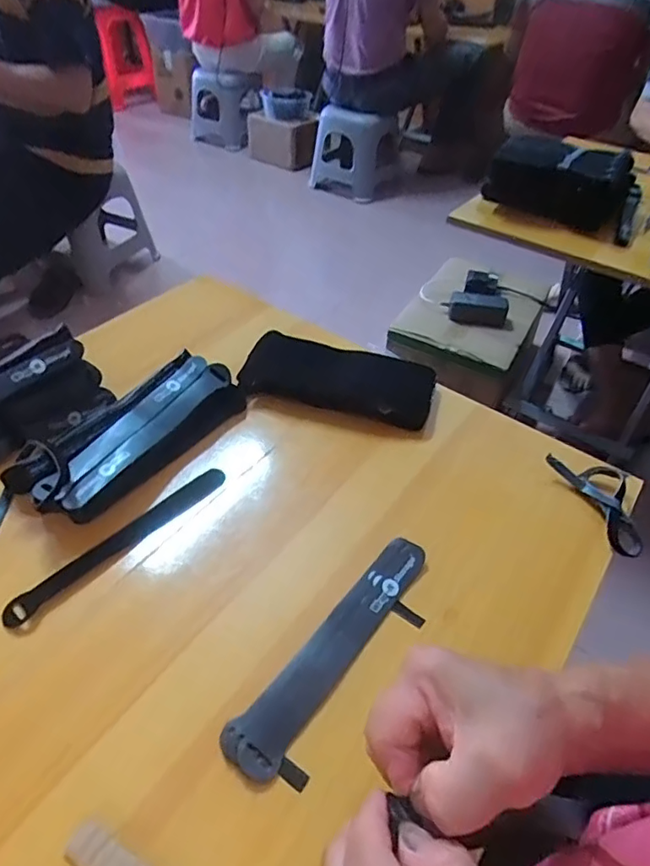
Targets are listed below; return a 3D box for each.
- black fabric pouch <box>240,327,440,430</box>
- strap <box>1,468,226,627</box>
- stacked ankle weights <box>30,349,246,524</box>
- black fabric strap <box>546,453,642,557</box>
[{"bbox_3d":[0.015,-0.059,0.582,0.198,0.023,0.084,12,45,10],"label":"black fabric pouch"},{"bbox_3d":[-0.162,0.088,0.442,0.025,0.006,0.196,40,55,22],"label":"strap"},{"bbox_3d":[-0.166,0.004,0.494,0.078,0.049,0.212,23,48,19],"label":"stacked ankle weights"},{"bbox_3d":[0.253,0.057,0.480,0.055,0.018,0.105,-15,47,-17],"label":"black fabric strap"}]

